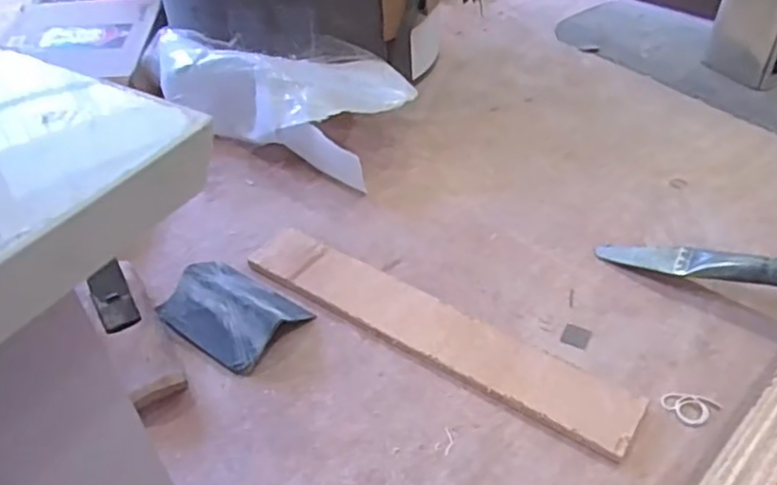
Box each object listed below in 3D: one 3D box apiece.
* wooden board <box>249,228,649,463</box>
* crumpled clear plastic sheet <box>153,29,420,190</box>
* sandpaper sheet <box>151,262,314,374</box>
[{"bbox_3d":[0.032,0.072,0.573,0.370,0.012,0.062,25,49,26],"label":"wooden board"},{"bbox_3d":[-0.133,-0.183,0.792,0.331,0.106,0.164,20,47,23],"label":"crumpled clear plastic sheet"},{"bbox_3d":[-0.141,0.060,0.585,0.114,0.032,0.082,26,49,27],"label":"sandpaper sheet"}]

